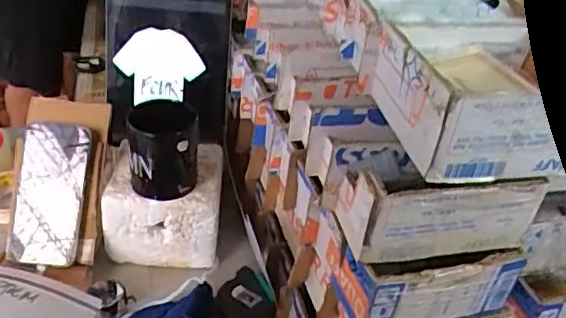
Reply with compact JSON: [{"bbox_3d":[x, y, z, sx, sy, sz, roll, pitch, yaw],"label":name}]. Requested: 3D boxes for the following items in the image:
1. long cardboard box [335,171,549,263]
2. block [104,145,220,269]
[{"bbox_3d":[0.127,0.034,0.488,0.146,0.074,0.064,-4,36,-16],"label":"long cardboard box"},{"bbox_3d":[-0.157,0.055,0.784,0.150,0.119,0.135,1,35,-10],"label":"block"}]

